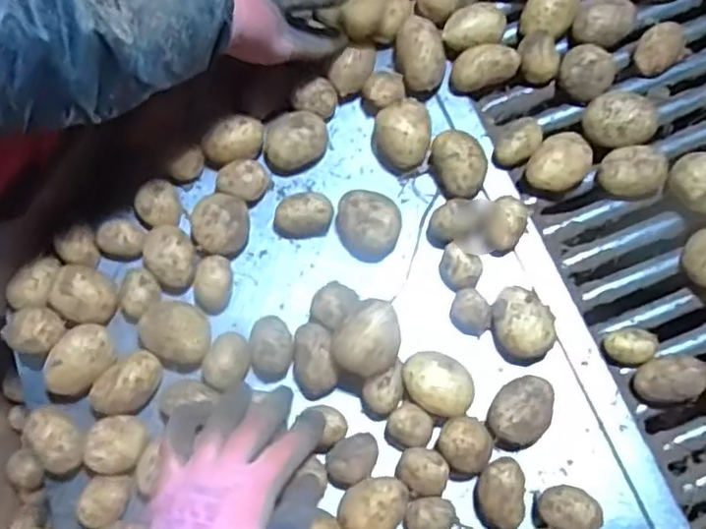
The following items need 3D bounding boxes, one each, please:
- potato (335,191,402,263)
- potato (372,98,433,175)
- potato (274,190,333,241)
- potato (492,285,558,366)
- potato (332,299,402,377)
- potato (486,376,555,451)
[{"bbox_3d":[0.012,-0.029,0.535,0.051,0.040,0.047,15,73,5],"label":"potato"},{"bbox_3d":[0.042,-0.107,0.553,0.047,0.043,0.050,17,73,6],"label":"potato"},{"bbox_3d":[-0.041,-0.041,0.545,0.049,0.035,0.027,-6,72,-1],"label":"potato"},{"bbox_3d":[0.129,0.048,0.501,0.047,0.033,0.055,18,73,6],"label":"potato"},{"bbox_3d":[0.012,0.054,0.477,0.043,0.037,0.053,37,76,11],"label":"potato"},{"bbox_3d":[0.123,0.110,0.483,0.041,0.034,0.052,35,76,11],"label":"potato"}]

